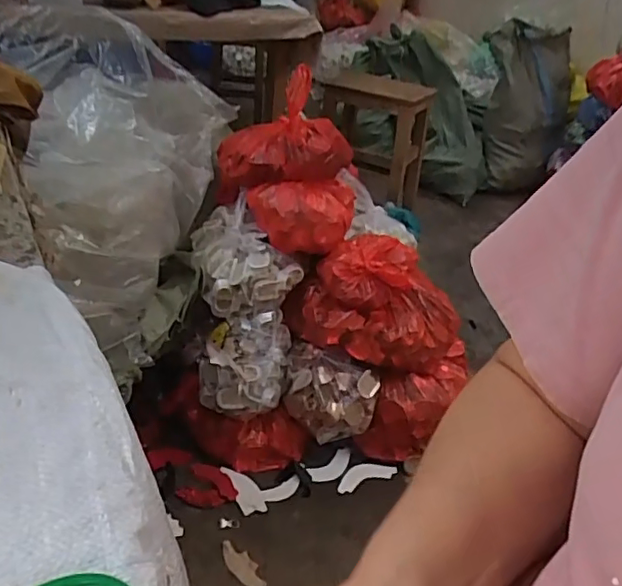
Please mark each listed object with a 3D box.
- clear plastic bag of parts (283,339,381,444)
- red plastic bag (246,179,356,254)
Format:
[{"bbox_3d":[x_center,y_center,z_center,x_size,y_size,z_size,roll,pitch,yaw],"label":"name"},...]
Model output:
[{"bbox_3d":[0.033,0.208,1.166,0.191,0.122,0.120,16,35,13],"label":"clear plastic bag of parts"},{"bbox_3d":[-0.002,-0.168,1.173,0.230,0.111,0.151,-4,35,-17],"label":"red plastic bag"}]

